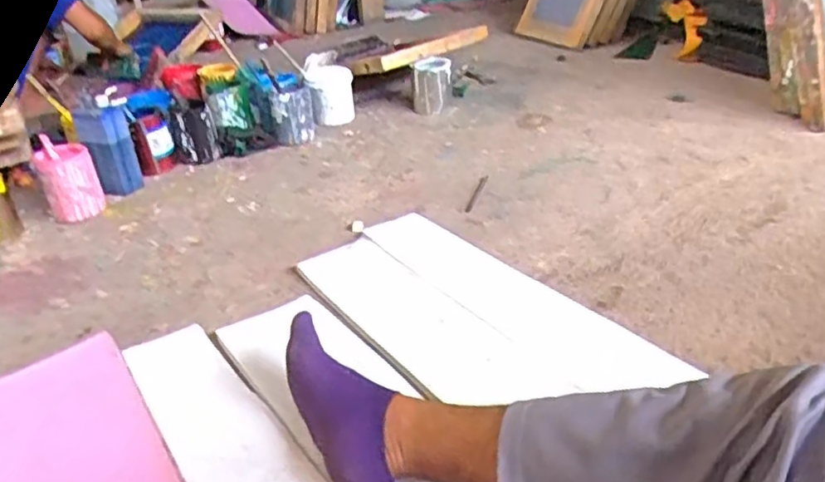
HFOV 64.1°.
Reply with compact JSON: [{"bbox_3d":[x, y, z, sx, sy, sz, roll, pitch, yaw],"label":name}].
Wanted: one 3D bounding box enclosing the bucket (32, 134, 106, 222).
[{"bbox_3d":[-0.662,-0.114,1.275,0.098,0.141,0.081,-22,37,-25],"label":"bucket"}]

